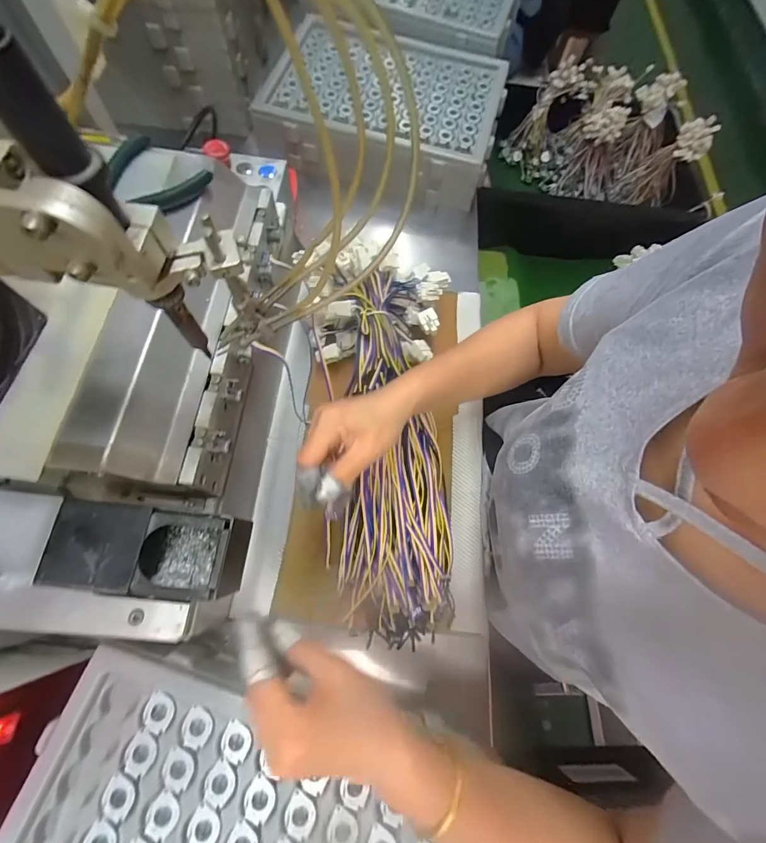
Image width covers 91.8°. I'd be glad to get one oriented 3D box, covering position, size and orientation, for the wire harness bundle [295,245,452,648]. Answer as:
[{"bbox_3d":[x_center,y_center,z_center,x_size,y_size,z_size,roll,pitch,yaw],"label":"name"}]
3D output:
[{"bbox_3d":[0.012,0.012,0.430,0.160,0.071,0.431,-6,77,-2],"label":"wire harness bundle"}]

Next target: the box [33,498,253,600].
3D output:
[{"bbox_3d":[-0.157,0.091,0.267,0.118,0.061,0.062,8,70,-2],"label":"box"}]

